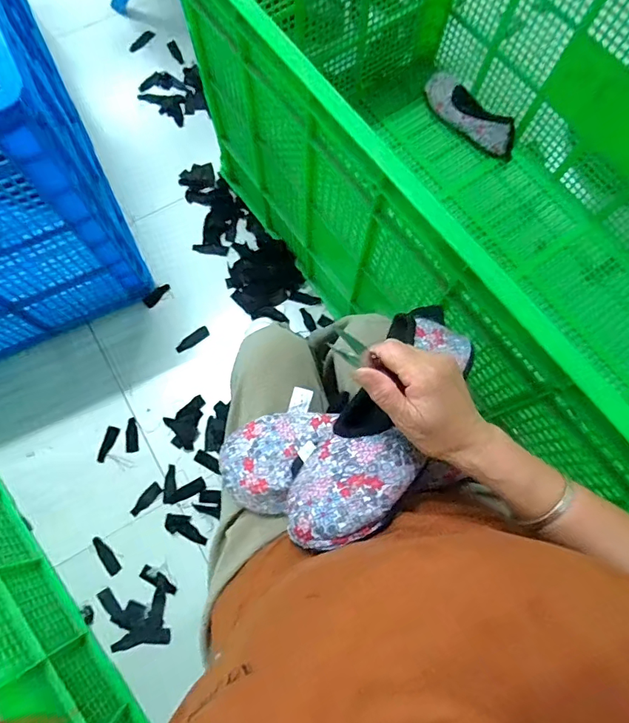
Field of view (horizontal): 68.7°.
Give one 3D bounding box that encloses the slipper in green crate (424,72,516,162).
[{"bbox_3d":[0.394,-0.624,1.160,0.095,0.059,0.284,-42,79,-12],"label":"slipper in green crate"}]

